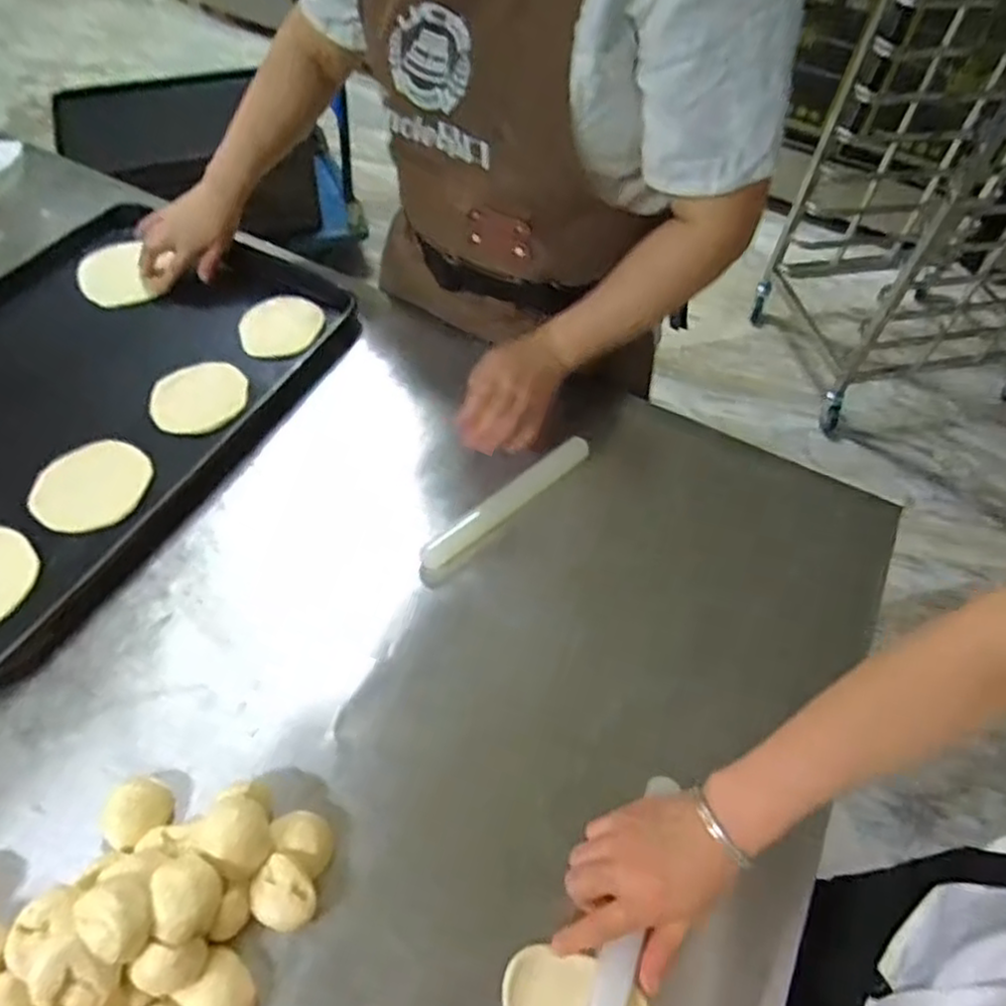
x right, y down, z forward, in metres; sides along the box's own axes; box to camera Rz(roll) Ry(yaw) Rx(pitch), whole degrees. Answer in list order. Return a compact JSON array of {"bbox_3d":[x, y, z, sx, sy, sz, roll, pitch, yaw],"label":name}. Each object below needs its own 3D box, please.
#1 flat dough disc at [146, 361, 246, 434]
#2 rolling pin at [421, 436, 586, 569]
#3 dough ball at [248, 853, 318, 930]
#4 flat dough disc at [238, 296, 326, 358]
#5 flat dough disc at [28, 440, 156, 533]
[{"bbox_3d":[-0.345,-0.121,0.822,0.105,0.016,0.104,2,54,-3],"label":"flat dough disc"},{"bbox_3d":[0.007,-0.002,0.754,0.219,0.030,0.028,-34,63,-25],"label":"rolling pin"},{"bbox_3d":[-0.162,0.293,0.534,0.049,0.034,0.040,35,59,20],"label":"dough ball"},{"bbox_3d":[-0.278,-0.218,0.893,0.092,0.007,0.100,3,63,-5],"label":"flat dough disc"},{"bbox_3d":[-0.417,-0.019,0.730,0.100,0.010,0.102,3,66,-7],"label":"flat dough disc"}]

